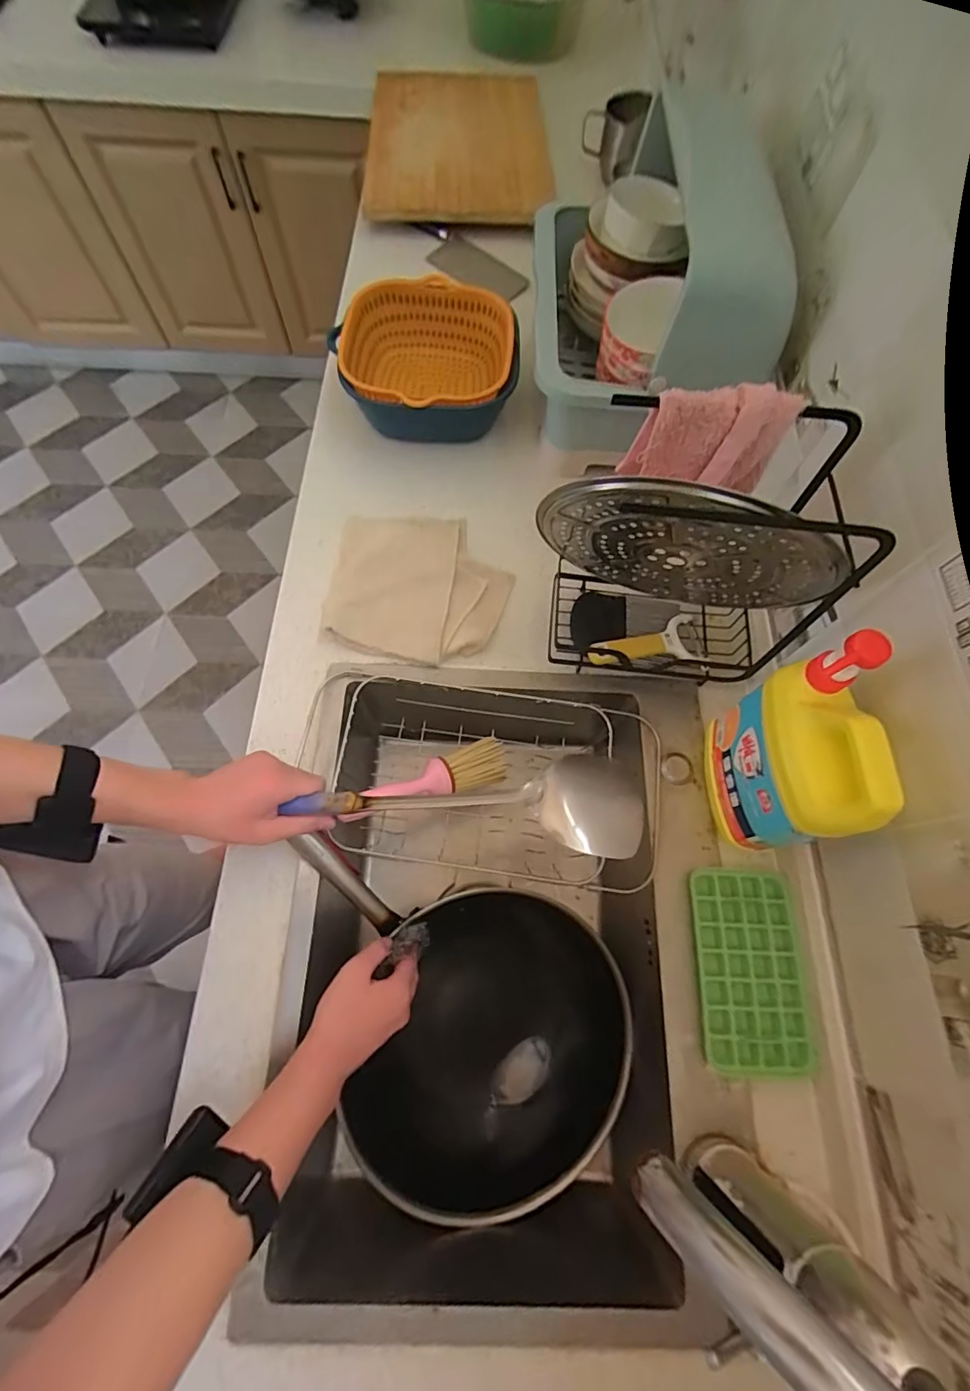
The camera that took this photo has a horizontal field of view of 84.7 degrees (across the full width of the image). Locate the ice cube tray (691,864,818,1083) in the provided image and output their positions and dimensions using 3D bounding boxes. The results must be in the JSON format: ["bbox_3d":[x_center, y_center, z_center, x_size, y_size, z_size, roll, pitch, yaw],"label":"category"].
[{"bbox_3d":[0.263,0.269,0.527,0.102,0.026,0.177,4,68,-1],"label":"ice cube tray"}]

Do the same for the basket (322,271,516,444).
[{"bbox_3d":[-0.084,-0.473,0.780,0.235,0.123,0.218,-1,68,-3],"label":"basket"}]

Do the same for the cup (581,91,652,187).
[{"bbox_3d":[0.221,-0.976,0.936,0.100,0.110,0.100,1,68,-2],"label":"cup"}]

